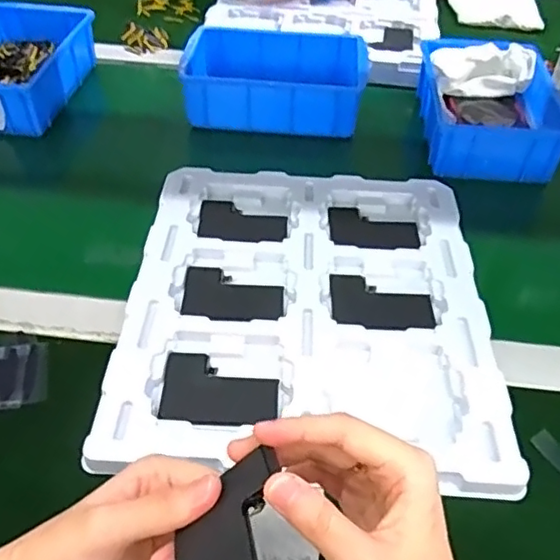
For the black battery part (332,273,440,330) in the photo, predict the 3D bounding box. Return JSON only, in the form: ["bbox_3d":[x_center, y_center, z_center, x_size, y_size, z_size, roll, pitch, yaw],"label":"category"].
[{"bbox_3d":[0.080,0.017,0.475,0.078,0.006,0.057,2,47,2],"label":"black battery part"}]

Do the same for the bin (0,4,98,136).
[{"bbox_3d":[-0.303,-0.244,0.691,0.145,0.066,0.211,6,46,4],"label":"bin"}]

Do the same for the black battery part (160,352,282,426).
[{"bbox_3d":[-0.040,0.076,0.412,0.078,0.009,0.054,2,47,2],"label":"black battery part"}]

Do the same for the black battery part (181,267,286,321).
[{"bbox_3d":[-0.036,0.012,0.476,0.079,0.010,0.056,2,47,2],"label":"black battery part"}]

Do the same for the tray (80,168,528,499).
[{"bbox_3d":[0.021,0.011,0.473,0.270,0.021,0.304,1,47,1],"label":"tray"}]

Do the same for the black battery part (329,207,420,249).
[{"bbox_3d":[0.085,-0.047,0.544,0.079,0.010,0.055,1,47,2],"label":"black battery part"}]

